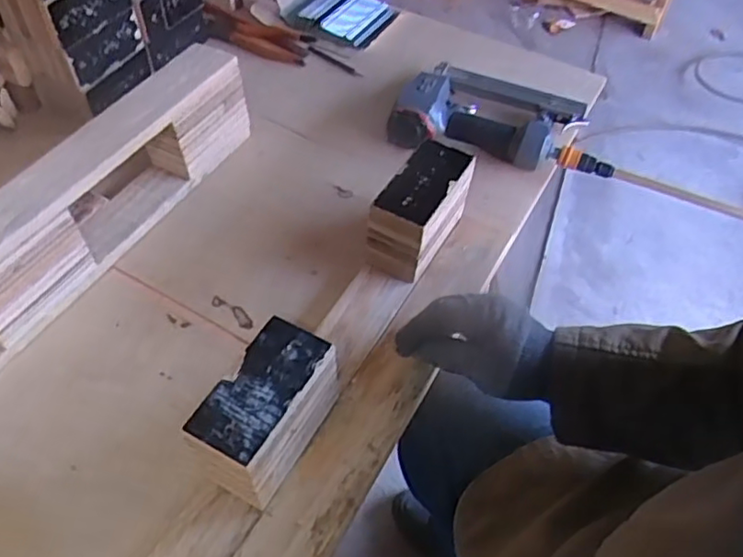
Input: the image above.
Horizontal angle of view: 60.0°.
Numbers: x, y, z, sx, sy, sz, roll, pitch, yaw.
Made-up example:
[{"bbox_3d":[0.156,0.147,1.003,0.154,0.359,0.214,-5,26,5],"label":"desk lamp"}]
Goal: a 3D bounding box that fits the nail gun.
[{"bbox_3d":[0.150,-0.214,0.806,0.225,0.063,0.153,14,53,10],"label":"nail gun"}]

